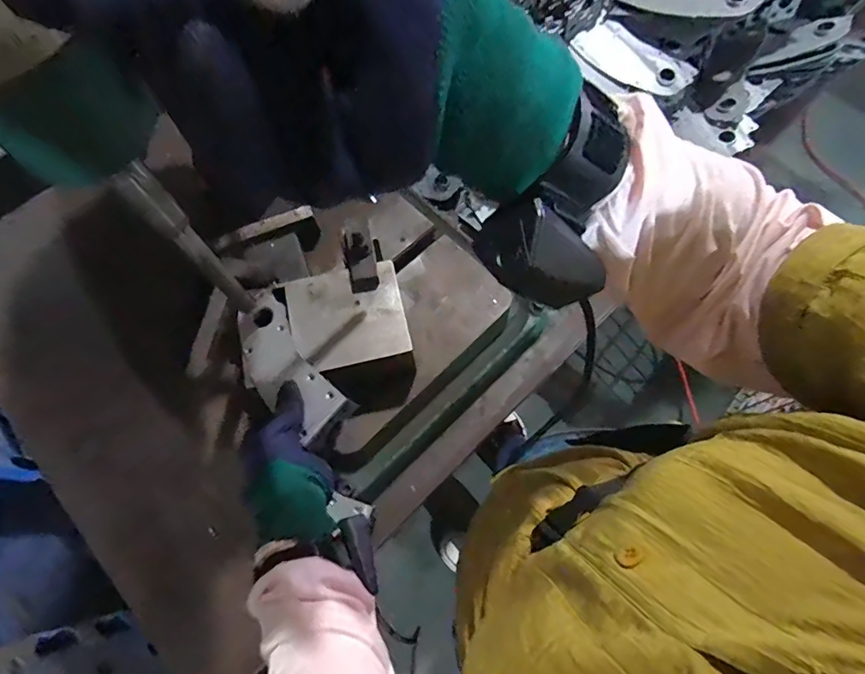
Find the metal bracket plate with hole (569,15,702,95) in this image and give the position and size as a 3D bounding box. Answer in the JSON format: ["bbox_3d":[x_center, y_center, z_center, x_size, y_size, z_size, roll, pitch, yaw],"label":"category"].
[{"bbox_3d":[0.288,-0.400,0.694,0.170,0.028,0.067,33,75,12],"label":"metal bracket plate with hole"}]

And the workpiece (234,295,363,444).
[{"bbox_3d":[-0.155,0.033,0.512,0.073,0.024,0.171,-40,70,-12],"label":"workpiece"}]

